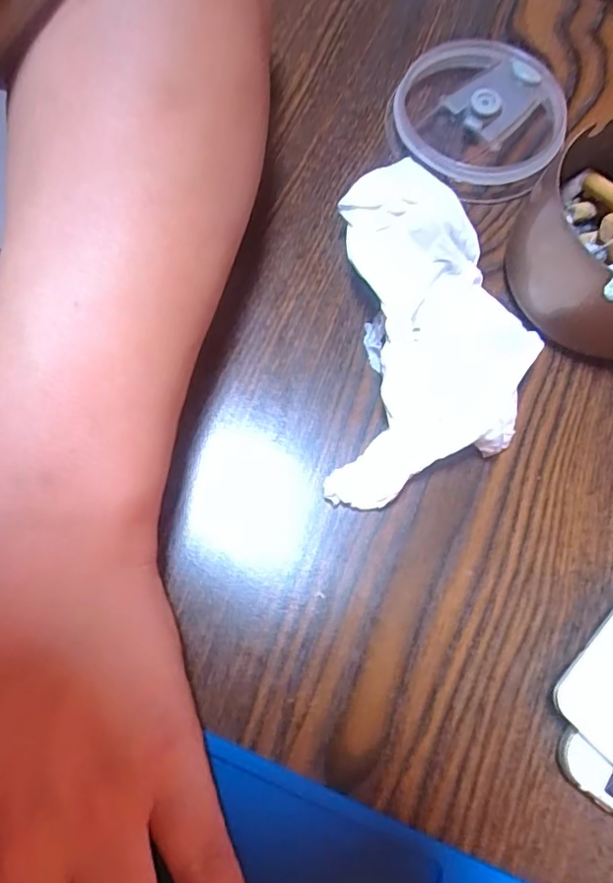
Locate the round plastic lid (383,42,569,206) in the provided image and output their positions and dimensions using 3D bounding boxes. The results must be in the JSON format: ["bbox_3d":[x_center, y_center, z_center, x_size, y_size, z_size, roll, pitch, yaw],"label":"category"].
[{"bbox_3d":[0.080,-0.152,0.270,0.077,0.017,0.080,1,73,-2],"label":"round plastic lid"}]

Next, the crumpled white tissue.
[{"bbox_3d":[0.052,-0.044,0.232,0.077,0.024,0.138,3,72,-1],"label":"crumpled white tissue"}]

